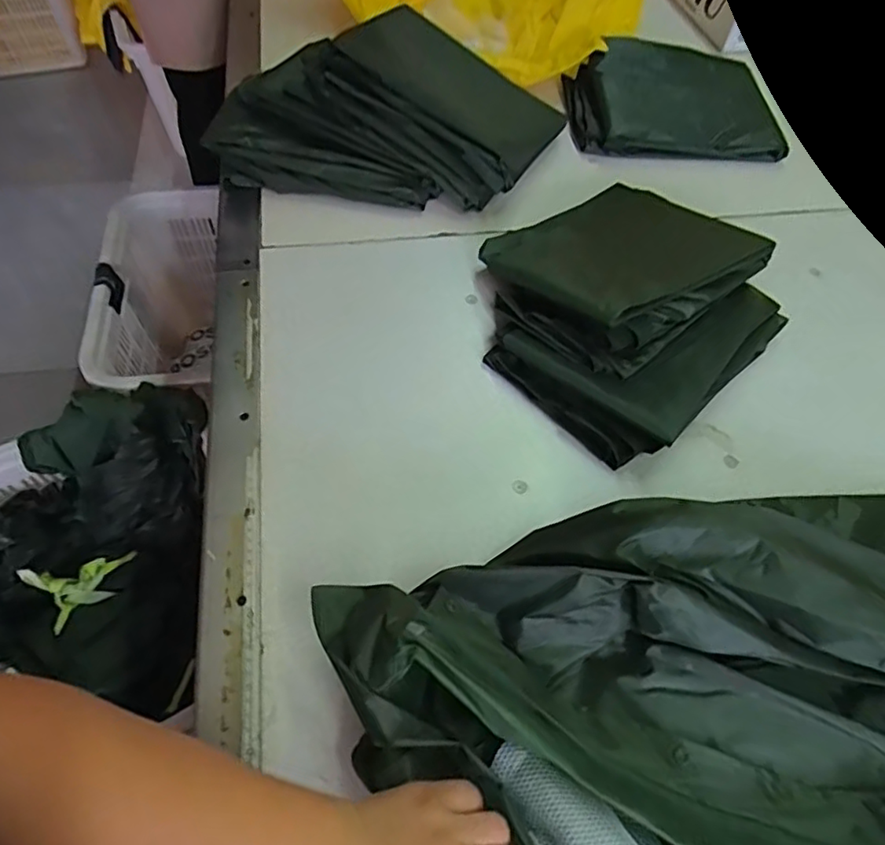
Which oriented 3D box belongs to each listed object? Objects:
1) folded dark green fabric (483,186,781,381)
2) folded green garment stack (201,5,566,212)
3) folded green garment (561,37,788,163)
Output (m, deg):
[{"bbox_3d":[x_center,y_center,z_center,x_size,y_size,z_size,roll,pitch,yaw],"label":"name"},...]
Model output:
[{"bbox_3d":[0.203,-0.185,0.694,0.311,0.059,0.232,-31,48,-27],"label":"folded dark green fabric"},{"bbox_3d":[-0.064,-0.427,0.804,0.452,0.105,0.272,3,58,-1],"label":"folded green garment stack"},{"bbox_3d":[0.348,-0.491,0.897,0.311,0.057,0.231,1,58,-3],"label":"folded green garment"}]

